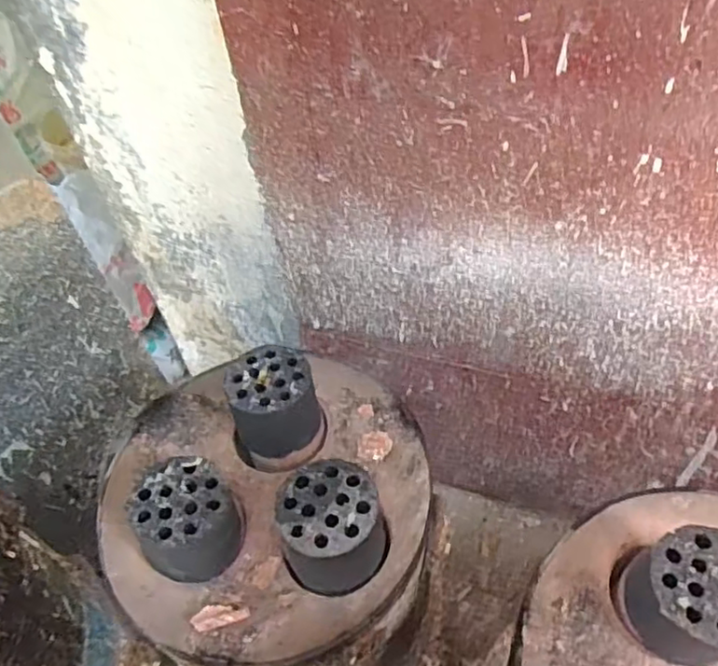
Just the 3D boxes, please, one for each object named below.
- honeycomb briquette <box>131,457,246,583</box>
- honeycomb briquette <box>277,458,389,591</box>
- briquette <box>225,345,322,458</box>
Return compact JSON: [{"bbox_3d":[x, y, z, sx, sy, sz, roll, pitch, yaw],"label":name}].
[{"bbox_3d":[-0.175,0.193,0.671,0.092,0.098,0.088,-3,52,4],"label":"honeycomb briquette"},{"bbox_3d":[-0.025,0.194,0.646,0.098,0.098,0.097,-3,52,4],"label":"honeycomb briquette"},{"bbox_3d":[-0.097,0.079,0.758,0.098,0.082,0.104,-14,52,-5],"label":"briquette"}]

